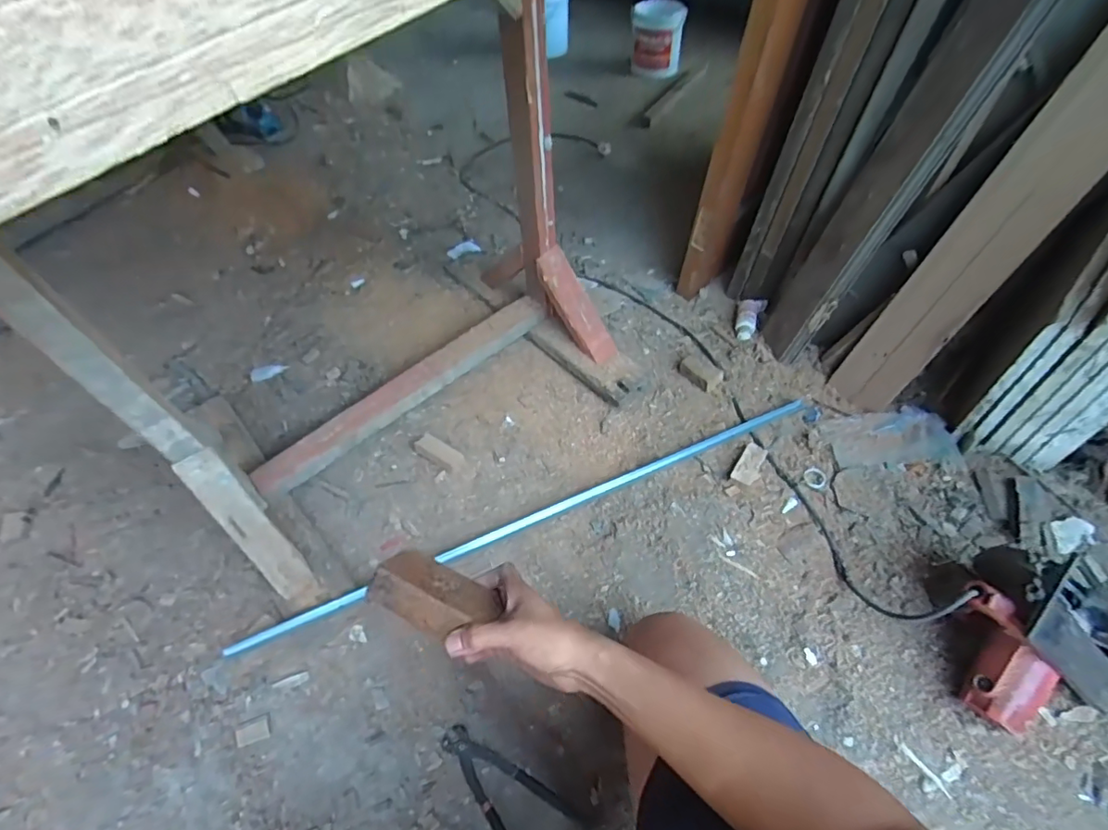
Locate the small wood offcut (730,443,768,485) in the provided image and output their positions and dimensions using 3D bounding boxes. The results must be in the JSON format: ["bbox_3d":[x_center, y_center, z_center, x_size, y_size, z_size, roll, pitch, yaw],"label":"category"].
[{"bbox_3d":[0.363,0.091,0.994,0.043,0.009,0.091,27,61,20],"label":"small wood offcut"}]

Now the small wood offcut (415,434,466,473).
[{"bbox_3d":[-0.214,0.074,1.023,0.102,0.027,0.041,29,61,20],"label":"small wood offcut"}]

